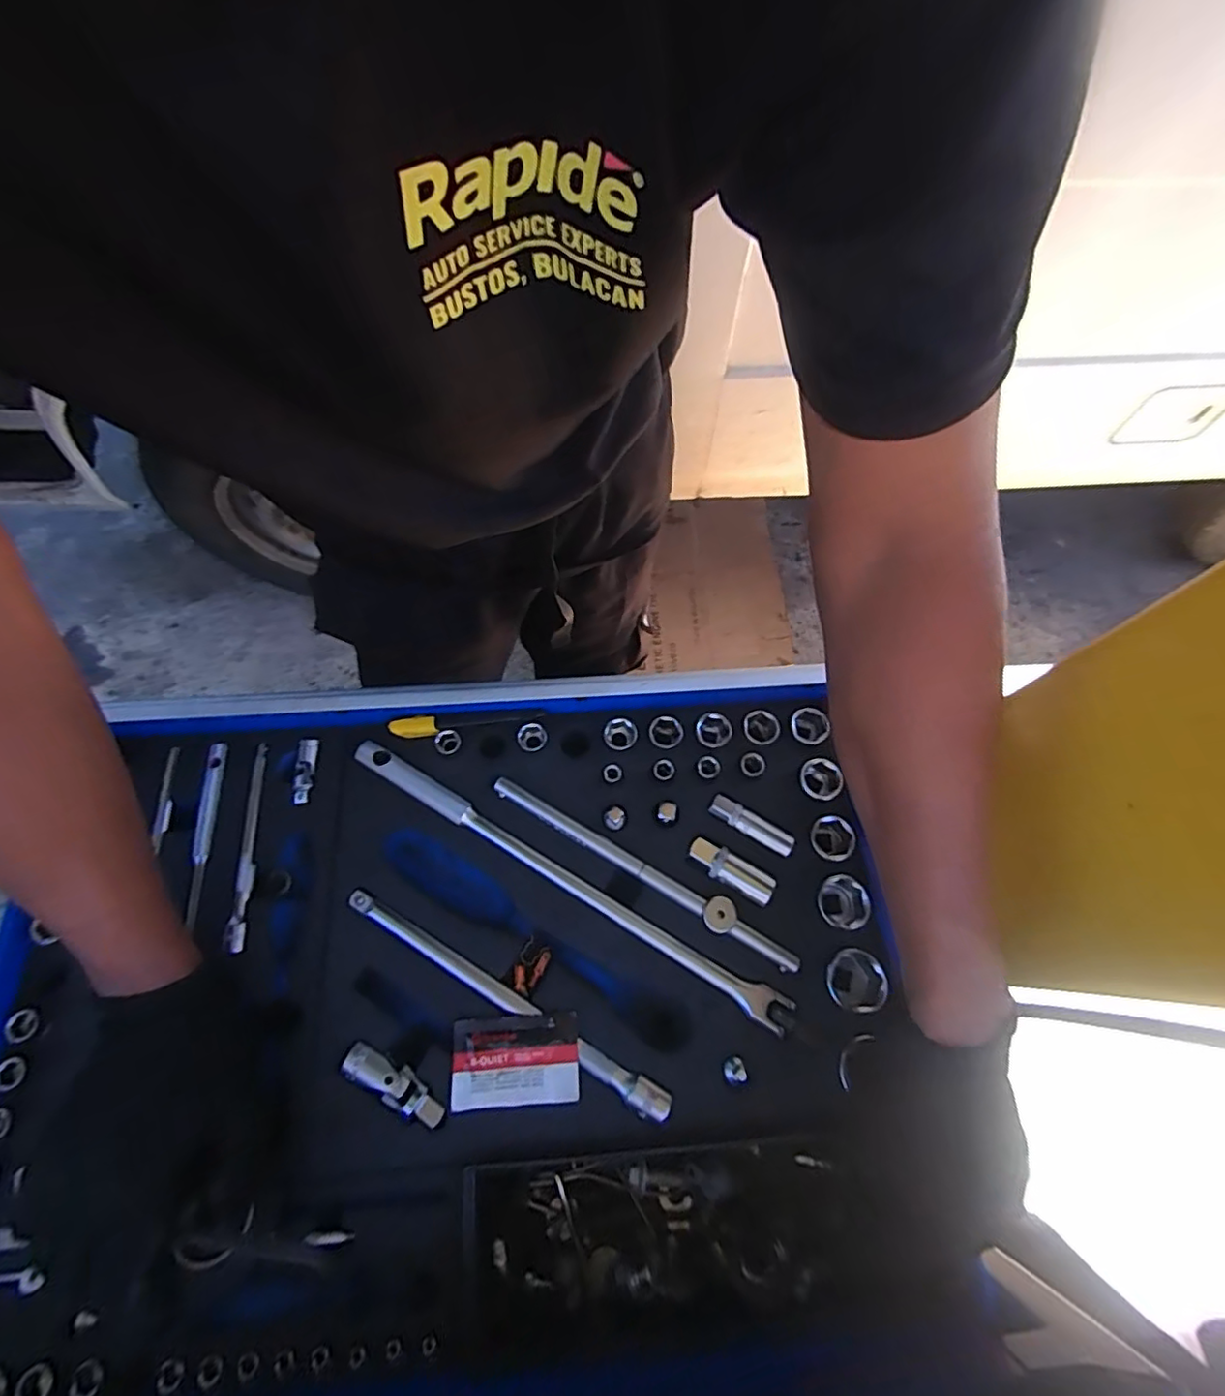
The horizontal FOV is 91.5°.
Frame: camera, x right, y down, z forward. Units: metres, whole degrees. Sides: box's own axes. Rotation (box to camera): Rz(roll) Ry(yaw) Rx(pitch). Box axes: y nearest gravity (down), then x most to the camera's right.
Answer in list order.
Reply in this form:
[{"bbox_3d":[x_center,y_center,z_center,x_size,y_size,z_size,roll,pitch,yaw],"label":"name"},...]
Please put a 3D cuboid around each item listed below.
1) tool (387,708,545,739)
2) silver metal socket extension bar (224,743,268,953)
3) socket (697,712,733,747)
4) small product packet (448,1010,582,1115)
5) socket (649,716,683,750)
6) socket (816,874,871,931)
[{"bbox_3d":[-0.112,0.018,0.456,0.112,0.010,0.014,-5,68,-5],"label":"tool"},{"bbox_3d":[-0.264,0.105,0.432,0.010,0.008,0.146,-5,68,-5],"label":"silver metal socket extension bar"},{"bbox_3d":[0.078,0.028,0.470,0.027,0.030,0.024,32,70,10],"label":"socket"},{"bbox_3d":[-0.062,0.230,0.379,0.078,0.007,0.051,-5,68,-4],"label":"small product packet"},{"bbox_3d":[0.041,0.029,0.467,0.026,0.024,0.022,7,67,1],"label":"socket"},{"bbox_3d":[0.163,0.147,0.428,0.033,0.035,0.034,1,67,-2],"label":"socket"}]

